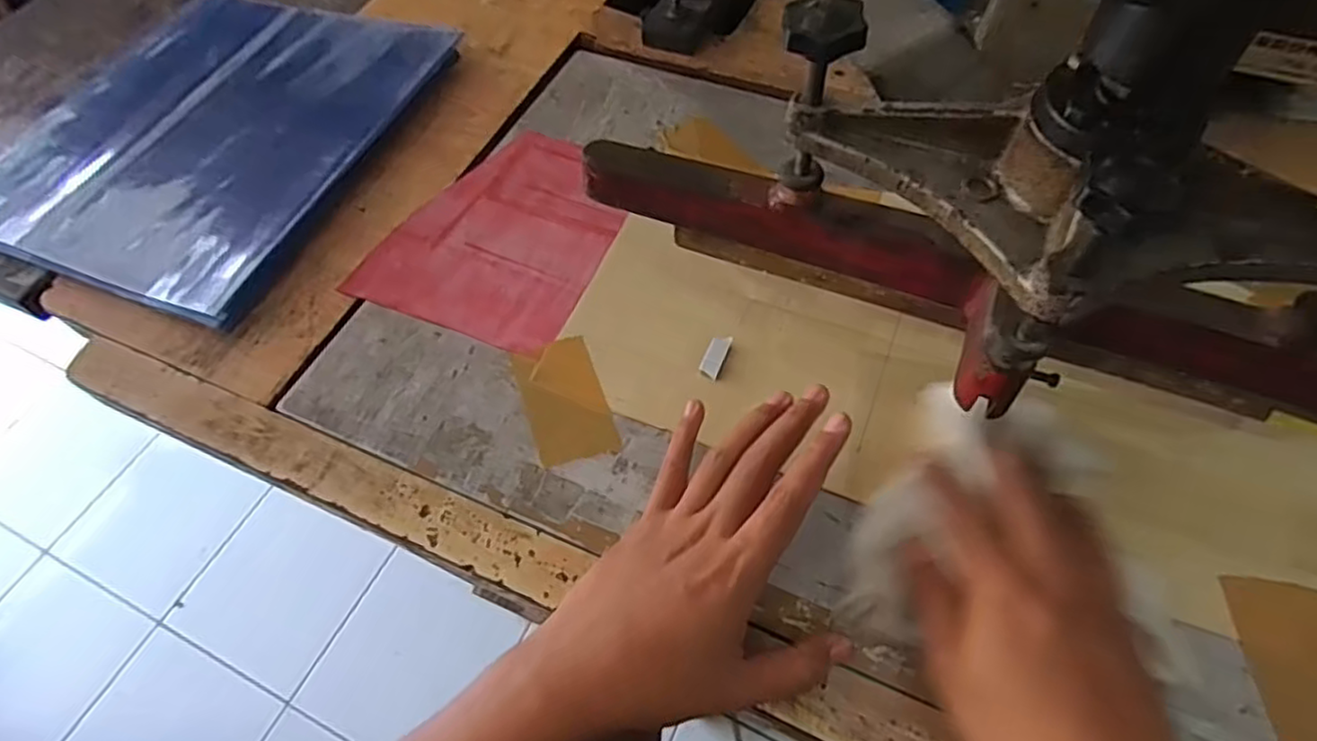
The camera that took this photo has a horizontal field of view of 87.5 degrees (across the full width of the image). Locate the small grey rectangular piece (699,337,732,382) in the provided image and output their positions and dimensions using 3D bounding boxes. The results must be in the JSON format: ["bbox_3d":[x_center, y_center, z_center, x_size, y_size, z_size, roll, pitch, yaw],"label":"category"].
[{"bbox_3d":[0.035,-0.009,0.421,0.013,0.006,0.028,18,60,13],"label":"small grey rectangular piece"}]

